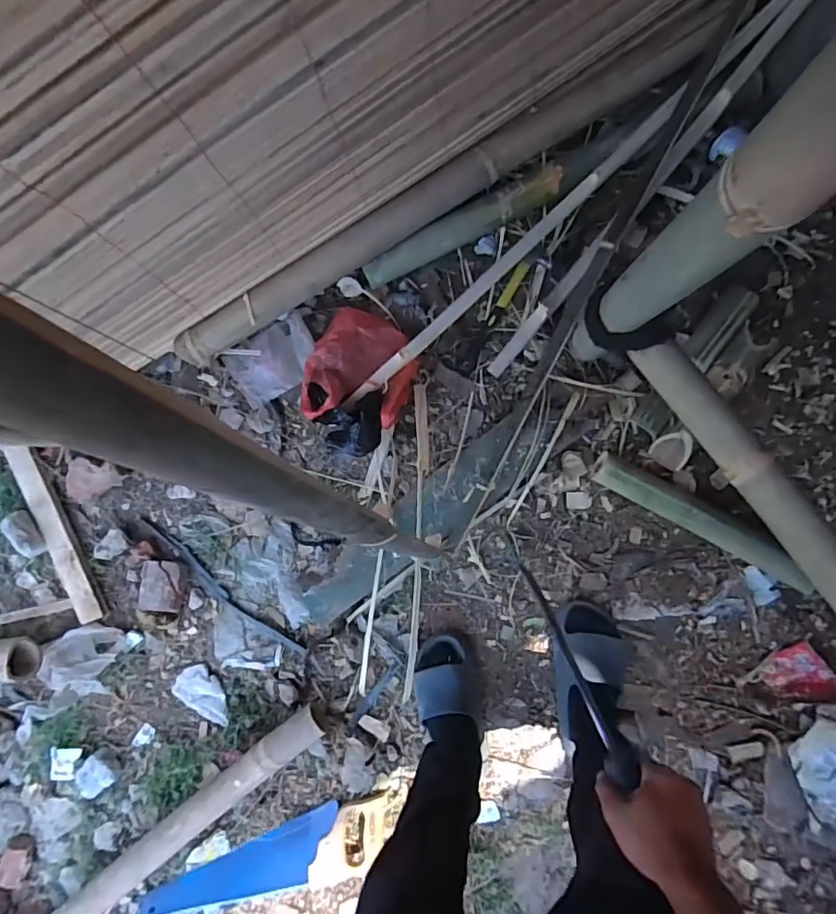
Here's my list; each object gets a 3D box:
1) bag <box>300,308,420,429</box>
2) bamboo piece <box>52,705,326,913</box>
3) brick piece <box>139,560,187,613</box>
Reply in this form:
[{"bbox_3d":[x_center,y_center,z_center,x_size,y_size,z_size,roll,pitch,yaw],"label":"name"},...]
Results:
[{"bbox_3d":[-0.110,-0.171,1.056,0.201,0.109,0.210,7,88,3],"label":"bag"},{"bbox_3d":[-0.502,0.763,1.085,0.805,0.069,0.070,-40,85,4],"label":"bamboo piece"},{"bbox_3d":[-0.536,0.272,1.143,0.096,0.029,0.103,7,90,6],"label":"brick piece"}]

